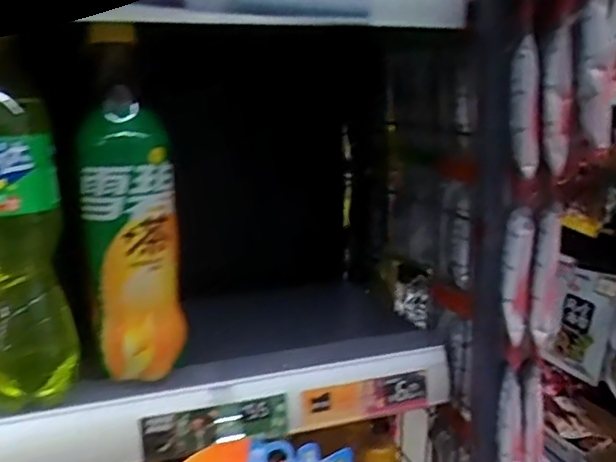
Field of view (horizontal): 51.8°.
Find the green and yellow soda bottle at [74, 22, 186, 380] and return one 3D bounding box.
[{"bbox_3d":[-0.120,-0.018,0.431,0.065,0.215,0.066,-5,14,-18],"label":"green and yellow soda bottle"}]

